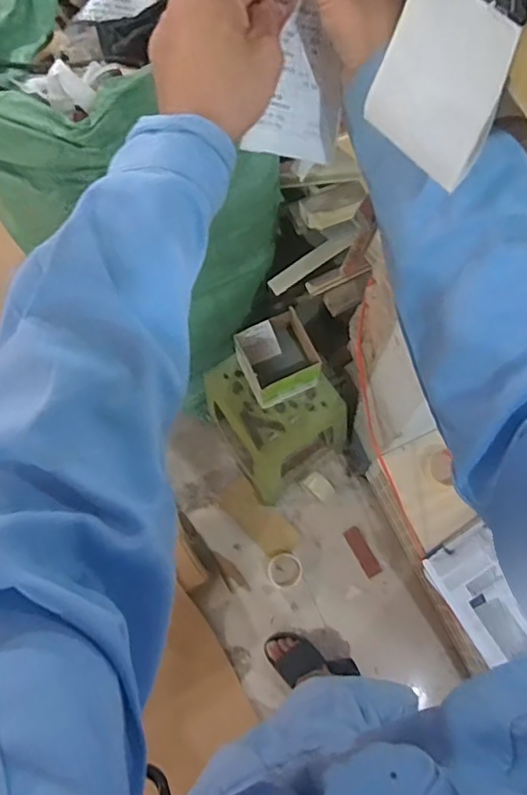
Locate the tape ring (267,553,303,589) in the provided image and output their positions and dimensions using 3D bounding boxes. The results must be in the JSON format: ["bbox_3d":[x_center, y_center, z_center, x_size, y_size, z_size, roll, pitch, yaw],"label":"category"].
[{"bbox_3d":[0.056,0.449,1.491,0.088,0.015,0.090,-1,72,2],"label":"tape ring"}]

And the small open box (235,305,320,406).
[{"bbox_3d":[0.036,-0.081,1.264,0.158,0.138,0.152,-30,74,-7],"label":"small open box"}]

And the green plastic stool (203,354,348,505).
[{"bbox_3d":[0.036,0.058,1.450,0.267,0.314,0.301,-31,74,-7],"label":"green plastic stool"}]

